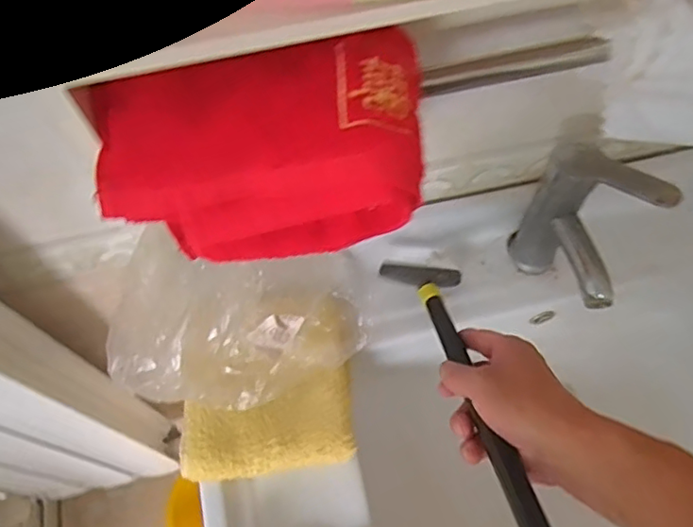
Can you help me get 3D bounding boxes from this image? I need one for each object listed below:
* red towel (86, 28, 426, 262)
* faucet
[{"bbox_3d":[-0.046,-0.056,0.336,0.184,0.118,0.065,-8,25,4],"label":"red towel"},{"bbox_3d":[0.216,-0.016,0.572,0.108,0.173,0.094,32,68,16],"label":"faucet"}]

